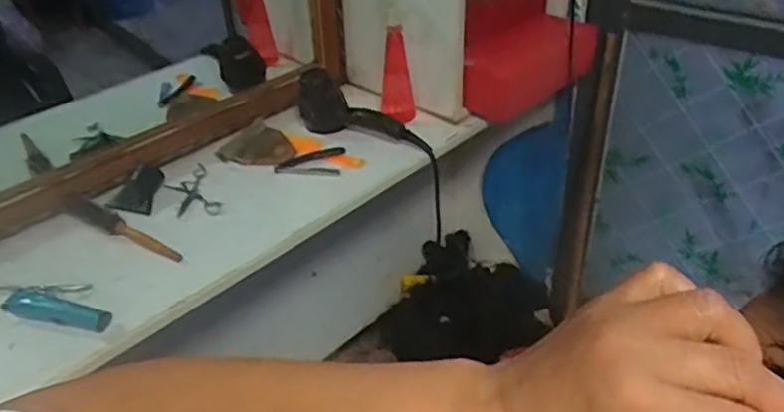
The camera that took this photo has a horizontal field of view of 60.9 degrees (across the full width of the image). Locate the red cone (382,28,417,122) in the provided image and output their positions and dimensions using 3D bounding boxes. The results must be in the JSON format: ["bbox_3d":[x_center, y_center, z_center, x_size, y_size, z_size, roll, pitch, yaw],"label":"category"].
[{"bbox_3d":[0.010,-0.236,1.255,0.064,0.175,0.051,0,35,4],"label":"red cone"}]

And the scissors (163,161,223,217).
[{"bbox_3d":[-0.332,-0.018,1.113,0.071,0.020,0.137,-20,40,-20],"label":"scissors"}]

